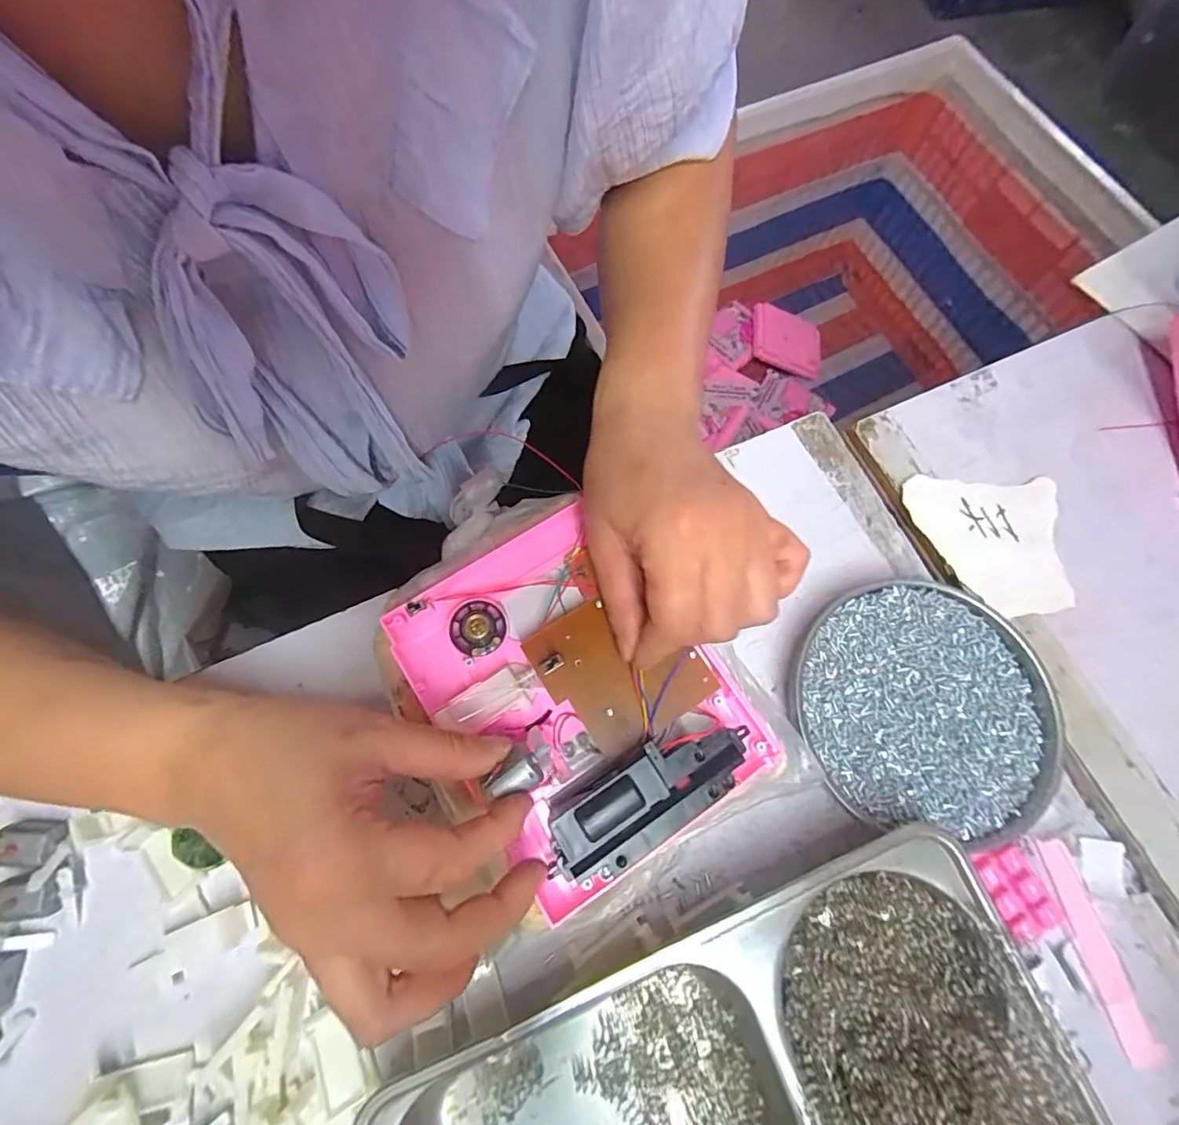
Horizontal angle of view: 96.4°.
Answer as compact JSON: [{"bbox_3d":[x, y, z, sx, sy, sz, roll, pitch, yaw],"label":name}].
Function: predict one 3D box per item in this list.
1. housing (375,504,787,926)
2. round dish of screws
[{"bbox_3d":[-0.009,0.059,0.253,0.139,0.039,0.166,-32,75,-12],"label":"housing"},{"bbox_3d":[0.180,0.076,0.287,0.130,0.017,0.127,0,71,-1],"label":"round dish of screws"}]

